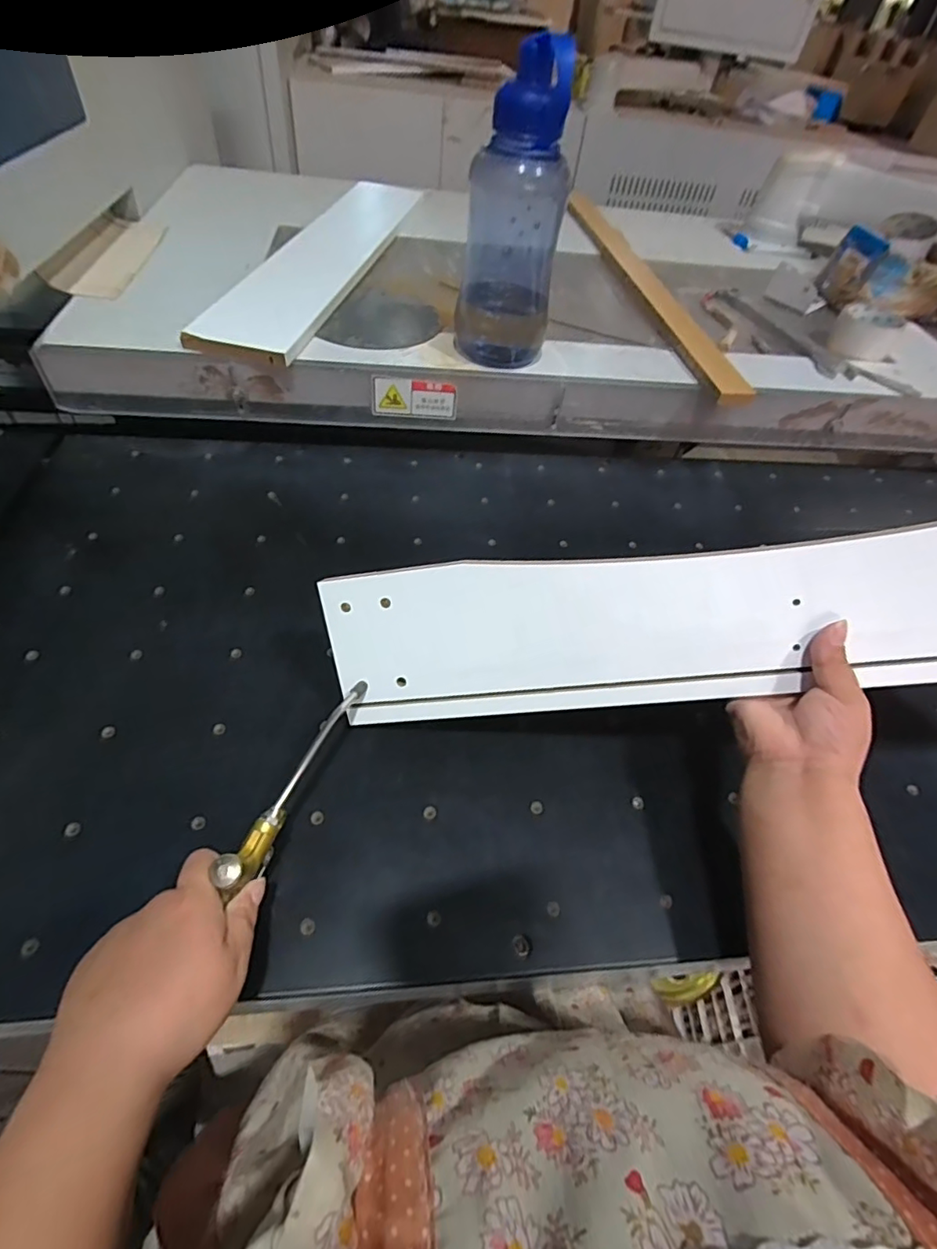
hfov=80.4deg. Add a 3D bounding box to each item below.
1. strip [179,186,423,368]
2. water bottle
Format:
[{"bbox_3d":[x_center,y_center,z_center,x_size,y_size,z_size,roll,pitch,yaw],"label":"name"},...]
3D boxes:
[{"bbox_3d":[-0.206,-0.544,0.807,0.141,0.026,0.640,12,49,2],"label":"strip"},{"bbox_3d":[0.049,-0.422,0.588,0.105,0.262,0.085,7,49,-2],"label":"water bottle"}]

